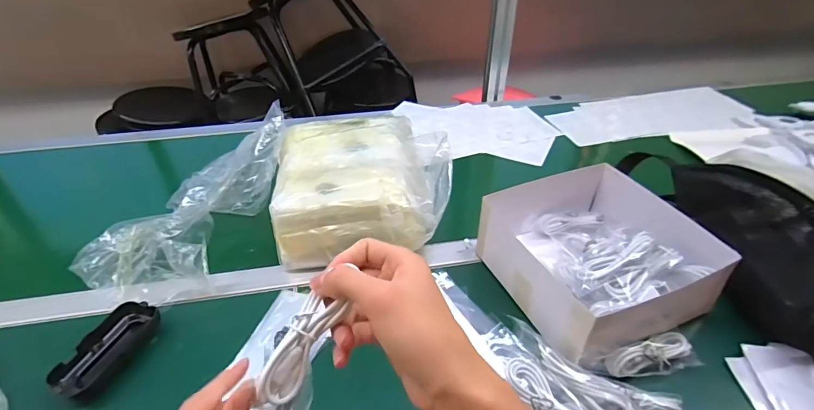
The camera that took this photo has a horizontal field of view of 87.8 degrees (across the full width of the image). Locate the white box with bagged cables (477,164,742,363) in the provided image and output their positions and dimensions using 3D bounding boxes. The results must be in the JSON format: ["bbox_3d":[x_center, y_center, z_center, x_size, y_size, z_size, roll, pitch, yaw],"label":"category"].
[{"bbox_3d":[0.222,0.053,0.517,0.207,0.077,0.219,-16,40,-18],"label":"white box with bagged cables"}]

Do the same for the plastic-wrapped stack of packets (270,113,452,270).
[{"bbox_3d":[-0.065,-0.030,0.612,0.228,0.129,0.223,-5,38,-6],"label":"plastic-wrapped stack of packets"}]

